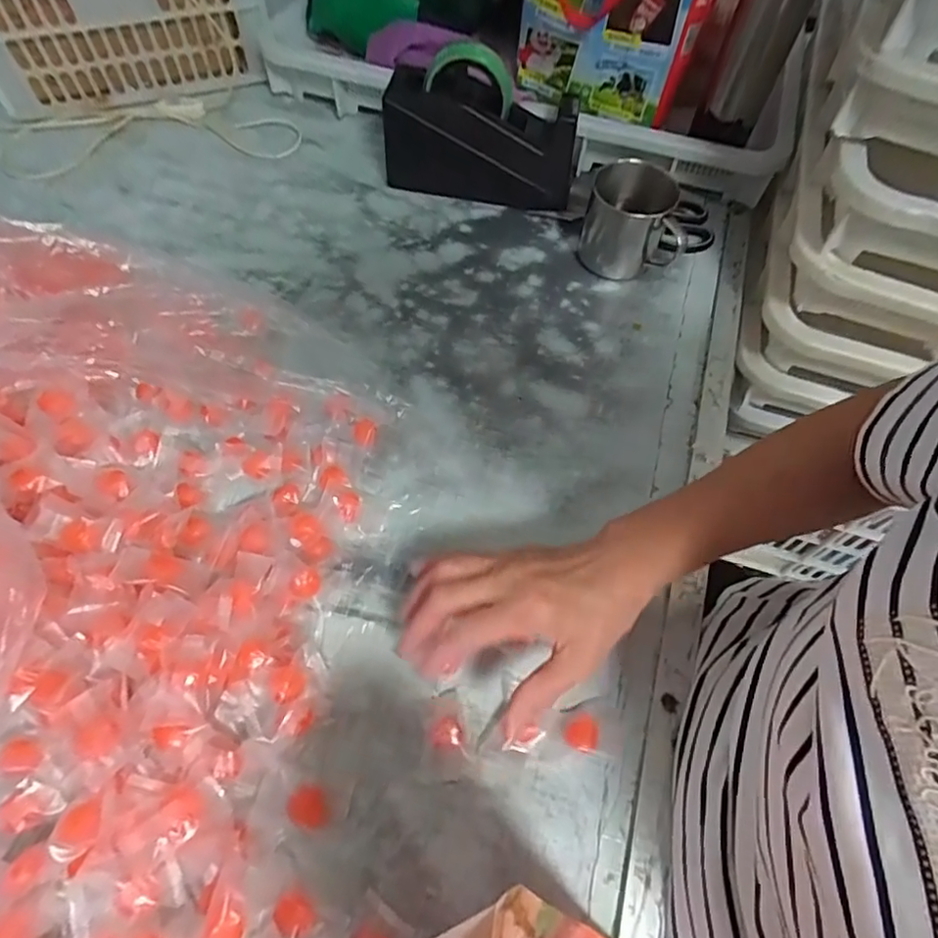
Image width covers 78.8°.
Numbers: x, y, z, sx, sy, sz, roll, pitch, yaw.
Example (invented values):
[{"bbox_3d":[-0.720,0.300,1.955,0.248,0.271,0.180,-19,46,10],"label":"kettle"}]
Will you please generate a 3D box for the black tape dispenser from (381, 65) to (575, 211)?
[{"bbox_3d":[0.013,-0.342,0.602,0.196,0.106,0.059,11,59,3],"label":"black tape dispenser"}]

